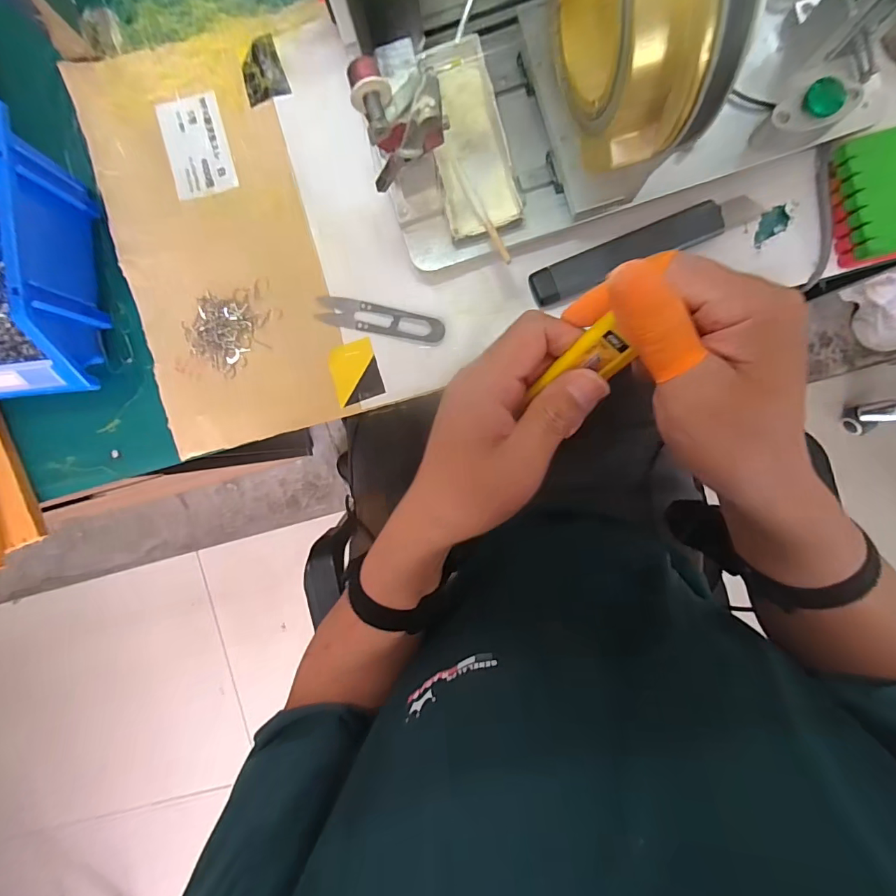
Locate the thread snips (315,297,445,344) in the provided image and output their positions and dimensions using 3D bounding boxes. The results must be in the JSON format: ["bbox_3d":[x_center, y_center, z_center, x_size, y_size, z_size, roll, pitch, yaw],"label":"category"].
[{"bbox_3d":[-0.052,-0.100,0.347,0.100,0.008,0.021,12,92,3],"label":"thread snips"}]

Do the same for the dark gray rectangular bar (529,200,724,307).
[{"bbox_3d":[0.132,-0.145,0.335,0.145,0.012,0.029,-21,90,3],"label":"dark gray rectangular bar"}]

